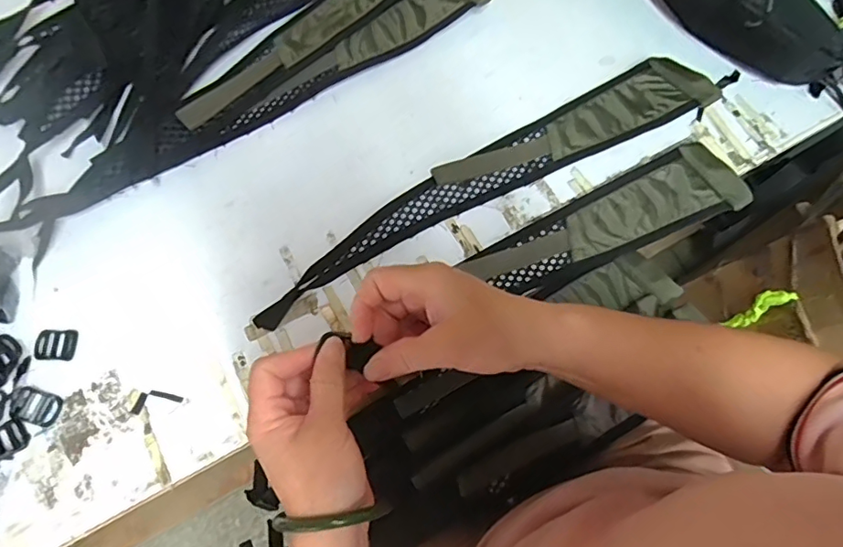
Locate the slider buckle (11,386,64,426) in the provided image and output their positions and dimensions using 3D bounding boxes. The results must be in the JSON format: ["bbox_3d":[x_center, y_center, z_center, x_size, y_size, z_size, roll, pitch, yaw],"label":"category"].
[{"bbox_3d":[-0.326,0.111,0.447,0.042,0.004,0.024,19,73,4],"label":"slider buckle"}]

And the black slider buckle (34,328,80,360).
[{"bbox_3d":[-0.319,0.061,0.462,0.033,0.004,0.027,-1,73,-2],"label":"black slider buckle"}]

